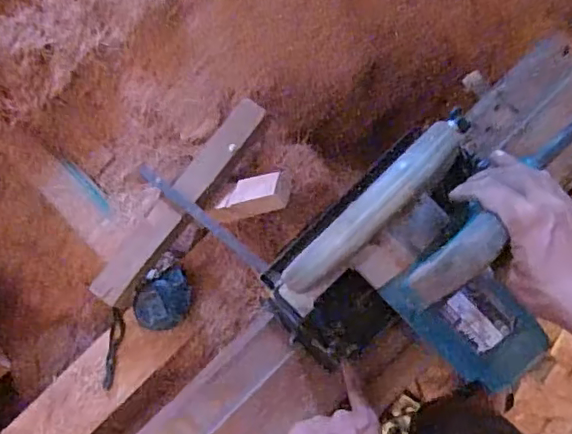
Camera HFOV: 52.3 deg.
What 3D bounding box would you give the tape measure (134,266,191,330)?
[{"bbox_3d":[-0.136,0.097,0.664,0.067,0.033,0.054,-33,87,-6],"label":"tape measure"}]

